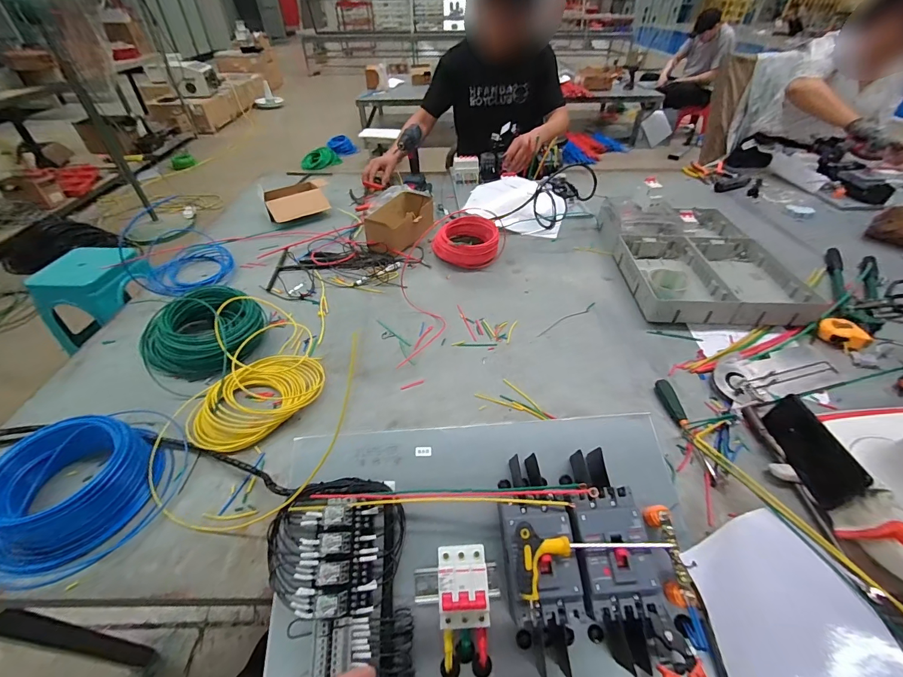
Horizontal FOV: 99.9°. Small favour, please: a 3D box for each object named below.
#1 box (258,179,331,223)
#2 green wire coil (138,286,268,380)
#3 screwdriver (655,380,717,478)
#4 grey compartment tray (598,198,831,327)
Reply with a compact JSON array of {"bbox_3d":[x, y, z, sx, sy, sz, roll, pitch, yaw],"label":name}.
[{"bbox_3d":[-0.509,-0.469,1.247,0.218,0.087,0.147,-21,47,-20],"label":"box"},{"bbox_3d":[-0.501,-0.019,0.776,0.185,0.086,0.198,0,43,0],"label":"green wire coil"},{"bbox_3d":[0.391,0.139,0.636,0.024,0.020,0.181,-4,43,-3],"label":"screwdriver"},{"bbox_3d":[0.618,-0.226,0.971,0.360,0.083,0.485,1,43,2],"label":"grey compartment tray"}]

